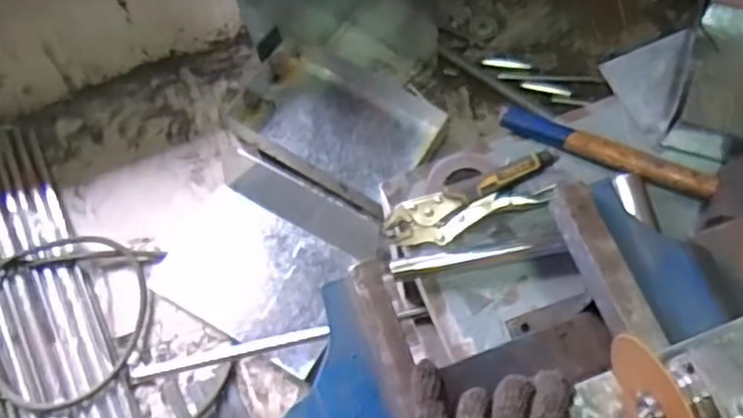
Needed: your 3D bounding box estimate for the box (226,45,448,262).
[{"bbox_3d":[-0.081,-0.122,1.405,0.373,0.138,0.324,29,71,15],"label":"box"}]

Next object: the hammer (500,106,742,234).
[{"bbox_3d":[0.301,-0.063,0.806,0.308,0.061,0.094,18,69,11],"label":"hammer"}]

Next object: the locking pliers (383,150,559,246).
[{"bbox_3d":[0.115,-0.007,0.817,0.203,0.027,0.058,-24,69,9],"label":"locking pliers"}]

